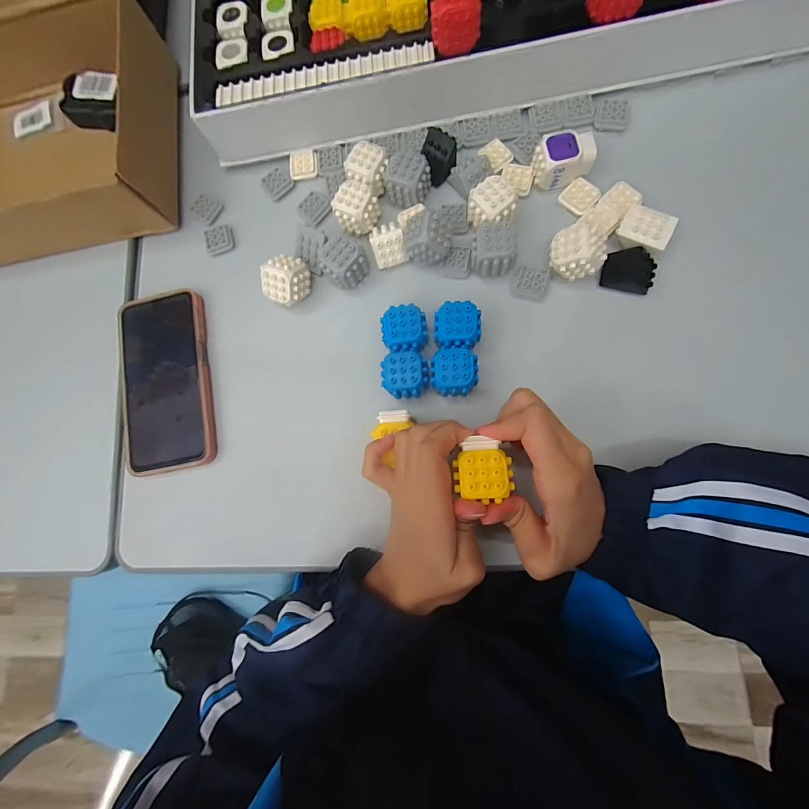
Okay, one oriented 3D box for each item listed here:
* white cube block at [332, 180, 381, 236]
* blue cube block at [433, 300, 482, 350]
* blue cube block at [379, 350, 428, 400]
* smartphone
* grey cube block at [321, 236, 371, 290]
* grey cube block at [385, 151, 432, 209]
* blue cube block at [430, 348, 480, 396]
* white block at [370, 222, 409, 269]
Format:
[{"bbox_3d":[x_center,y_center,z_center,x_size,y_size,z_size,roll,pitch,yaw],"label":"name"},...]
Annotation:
[{"bbox_3d":[-0.042,-0.175,0.325,0.034,0.032,0.034,15,86,8],"label":"white cube block"},{"bbox_3d":[0.044,-0.062,0.299,0.036,0.034,0.037,0,84,7],"label":"blue cube block"},{"bbox_3d":[0.002,-0.023,0.300,0.036,0.034,0.036,-1,84,6],"label":"blue cube block"},{"bbox_3d":[-0.225,-0.023,0.341,0.083,0.016,0.168,-10,83,5],"label":"smartphone"},{"bbox_3d":[-0.052,-0.124,0.320,0.037,0.034,0.030,-45,81,1],"label":"grey cube block"},{"bbox_3d":[0.003,-0.198,0.322,0.036,0.031,0.032,20,87,8],"label":"grey cube block"},{"bbox_3d":[0.040,-0.024,0.294,0.035,0.035,0.035,-5,84,6],"label":"blue cube block"},{"bbox_3d":[-0.014,-0.142,0.324,0.028,0.022,0.030,-14,83,5],"label":"white block"}]

